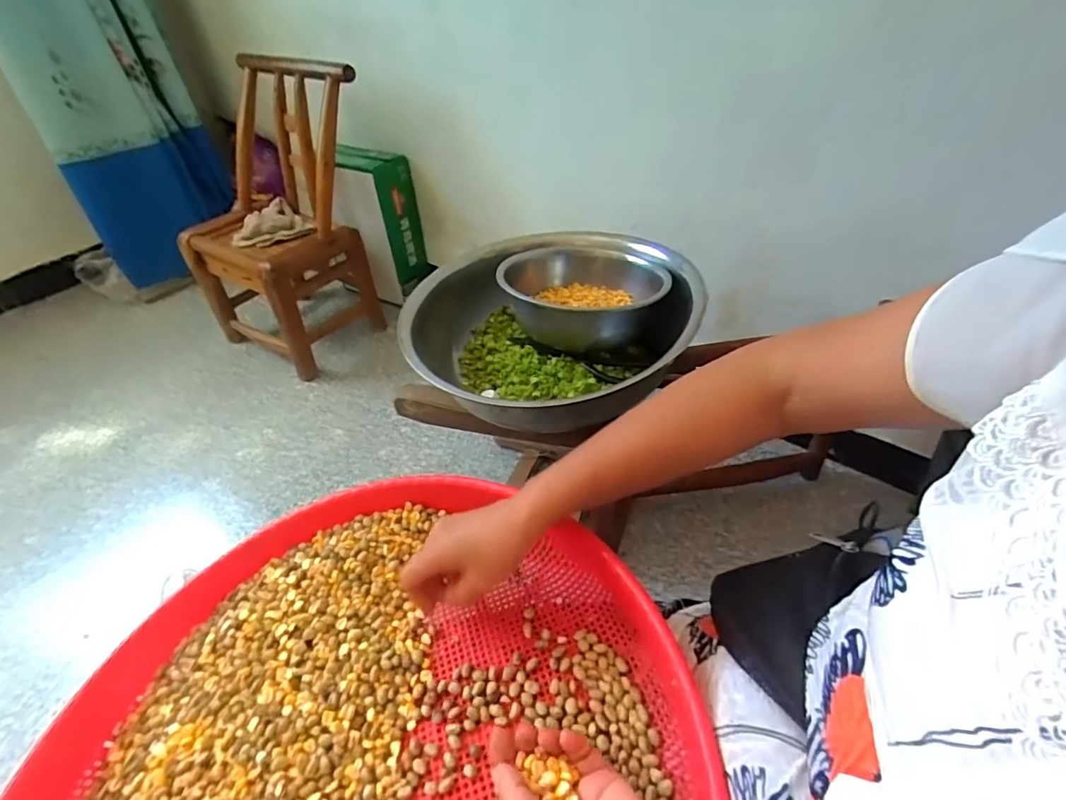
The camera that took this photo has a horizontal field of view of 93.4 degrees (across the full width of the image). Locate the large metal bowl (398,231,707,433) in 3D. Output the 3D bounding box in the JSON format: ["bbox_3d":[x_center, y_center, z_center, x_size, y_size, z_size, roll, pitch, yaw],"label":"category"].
[{"bbox_3d":[0.020,-0.082,0.681,0.368,0.166,0.377,-5,44,5],"label":"large metal bowl"}]

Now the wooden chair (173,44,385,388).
[{"bbox_3d":[-0.630,-0.420,1.229,0.378,0.600,0.359,18,51,27],"label":"wooden chair"}]

